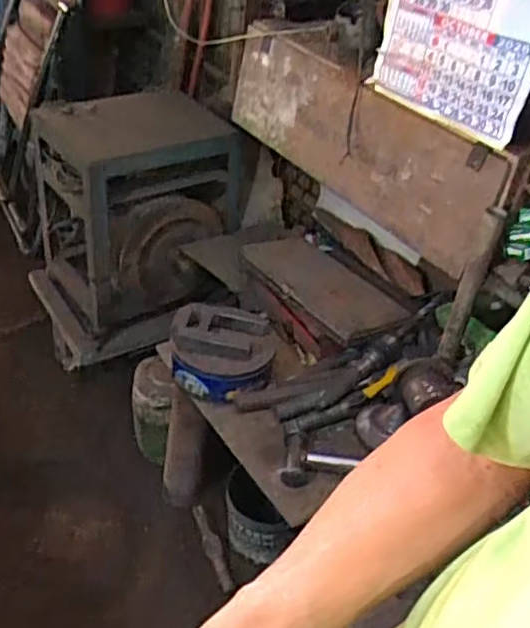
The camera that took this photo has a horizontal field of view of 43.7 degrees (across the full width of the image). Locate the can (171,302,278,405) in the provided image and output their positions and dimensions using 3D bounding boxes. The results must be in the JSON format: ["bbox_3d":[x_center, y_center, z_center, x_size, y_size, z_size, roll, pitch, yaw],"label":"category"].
[{"bbox_3d":[-0.073,0.063,1.177,0.184,0.085,0.170,5,39,-4],"label":"can"}]

